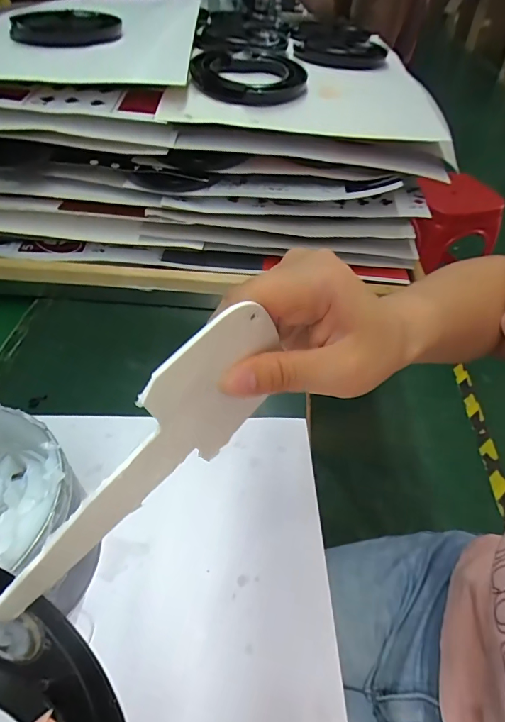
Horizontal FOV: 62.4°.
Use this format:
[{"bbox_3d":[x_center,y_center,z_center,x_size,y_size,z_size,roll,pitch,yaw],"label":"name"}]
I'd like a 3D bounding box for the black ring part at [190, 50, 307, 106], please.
[{"bbox_3d":[-0.005,-0.332,0.485,0.132,0.034,0.132,-3,47,-5],"label":"black ring part"}]

